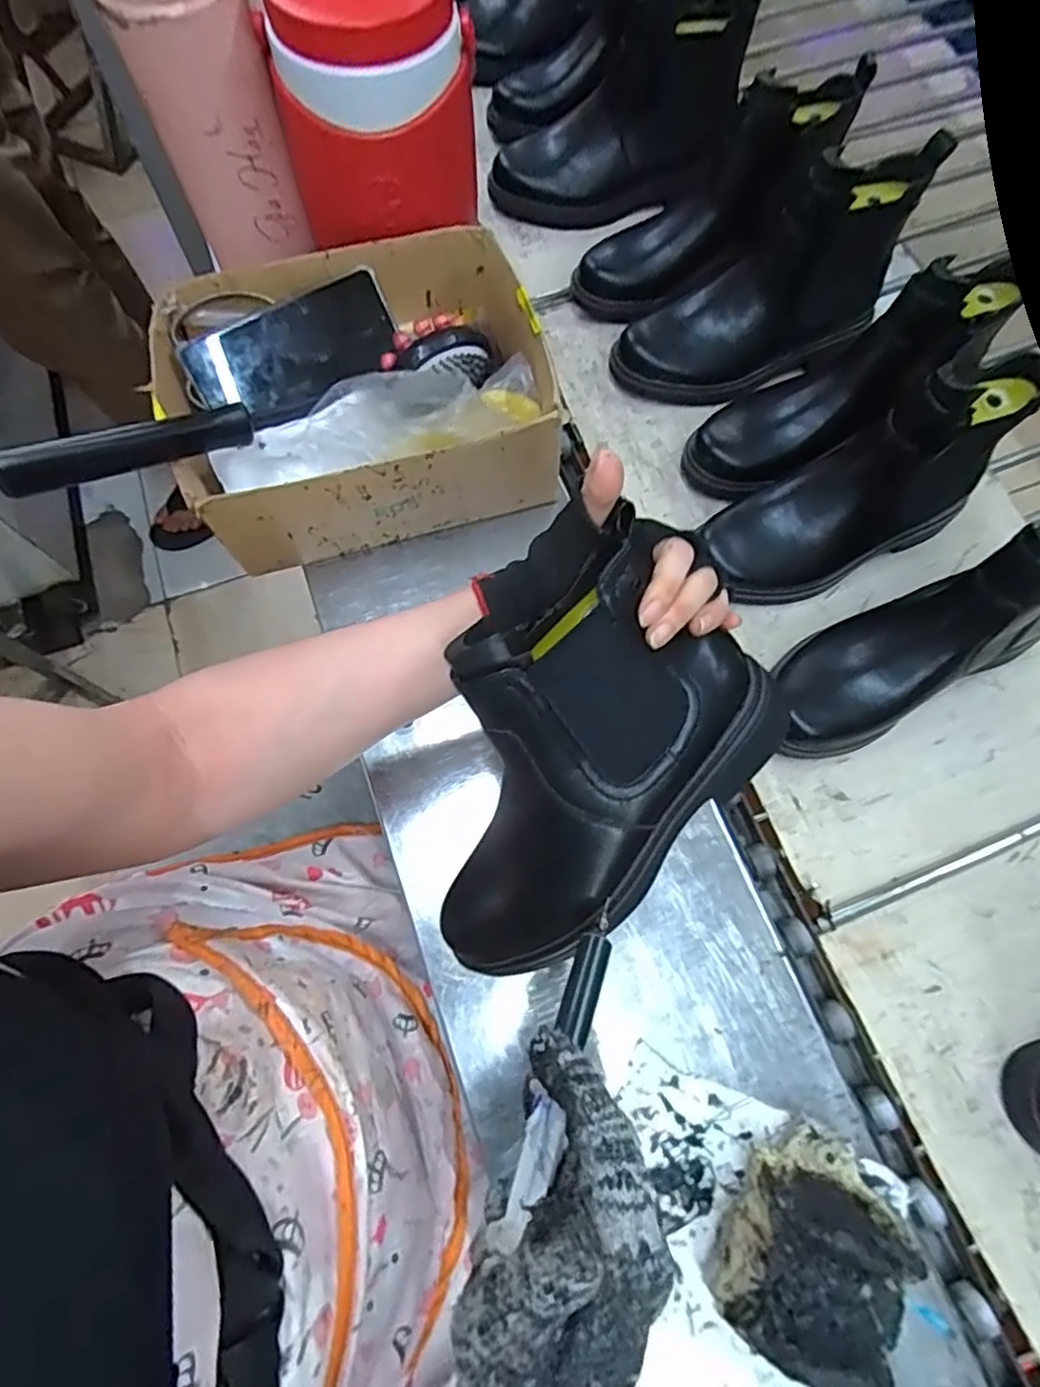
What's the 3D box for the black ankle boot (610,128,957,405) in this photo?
[{"bbox_3d":[0.217,-0.346,0.569,0.256,0.148,0.095,-16,70,-3],"label":"black ankle boot"}]

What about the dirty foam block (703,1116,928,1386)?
[{"bbox_3d":[0.159,0.299,0.354,0.082,0.088,0.104,16,72,7],"label":"dirty foam block"}]

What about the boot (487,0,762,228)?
[{"bbox_3d":[0.094,-0.558,0.648,0.243,0.148,0.090,-9,70,-1],"label":"boot"}]

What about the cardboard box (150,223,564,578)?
[{"bbox_3d":[-0.123,-0.233,0.513,0.276,0.112,0.208,-15,71,-3],"label":"cardboard box"}]

